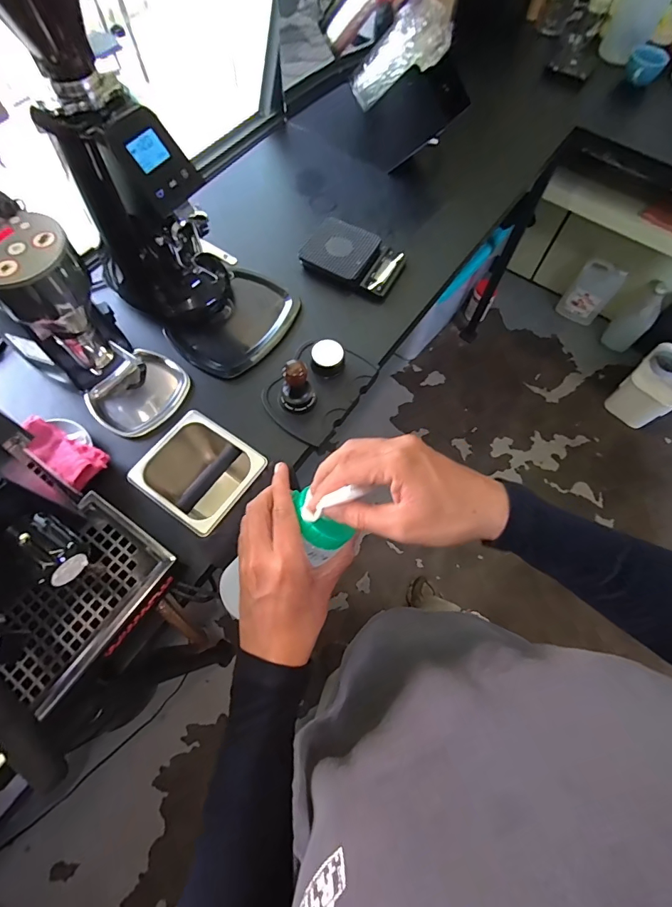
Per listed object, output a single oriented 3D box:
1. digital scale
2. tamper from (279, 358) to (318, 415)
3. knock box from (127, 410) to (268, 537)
[{"bbox_3d":[0.035,-0.405,0.863,0.196,0.042,0.125,27,69,9],"label":"digital scale"},{"bbox_3d":[-0.067,-0.121,0.704,0.066,0.092,0.068,-11,68,-6],"label":"tamper"},{"bbox_3d":[-0.233,0.049,0.761,0.176,0.156,0.168,33,70,12],"label":"knock box"}]

